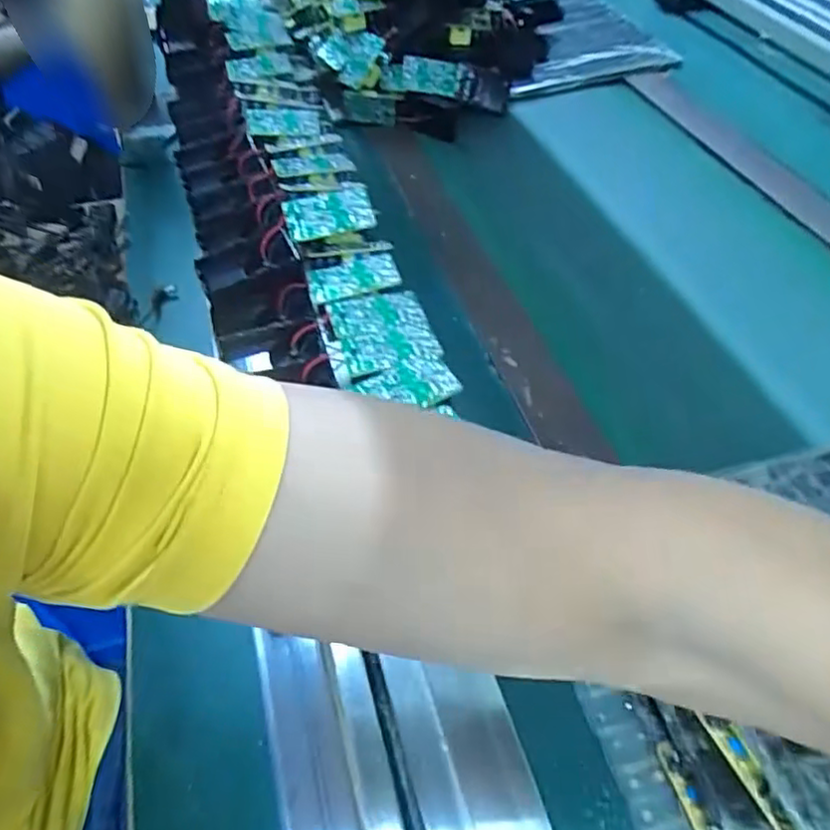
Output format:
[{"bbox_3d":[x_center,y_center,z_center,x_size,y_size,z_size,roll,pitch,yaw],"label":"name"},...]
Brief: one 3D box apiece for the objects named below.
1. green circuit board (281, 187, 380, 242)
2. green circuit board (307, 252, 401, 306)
[{"bbox_3d":[-0.065,-0.153,0.510,0.065,0.011,0.039,-15,72,-9],"label":"green circuit board"},{"bbox_3d":[-0.044,-0.099,0.492,0.065,0.007,0.040,-13,49,-9],"label":"green circuit board"}]

